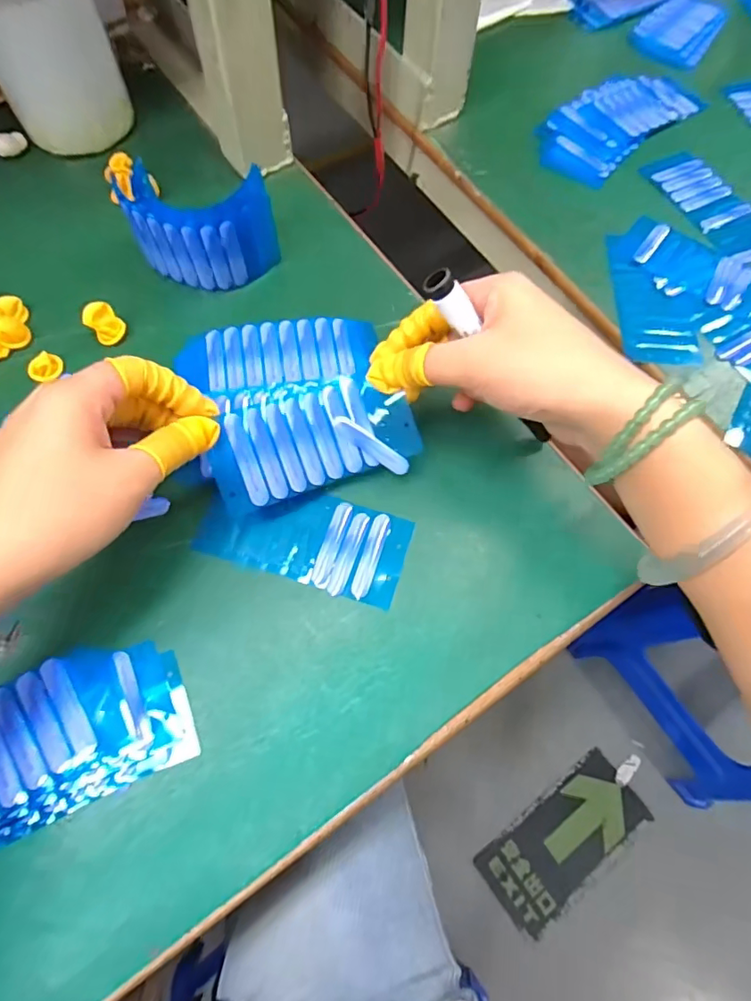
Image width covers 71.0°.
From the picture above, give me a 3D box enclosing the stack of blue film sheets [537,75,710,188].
[{"bbox_3d":[0.205,-0.328,0.454,0.173,0.007,0.080,-42,75,-17],"label":"stack of blue film sheets"}]

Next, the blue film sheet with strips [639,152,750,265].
[{"bbox_3d":[0.269,-0.236,0.419,0.052,0.004,0.122,-23,70,-11],"label":"blue film sheet with strips"}]

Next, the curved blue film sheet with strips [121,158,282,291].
[{"bbox_3d":[-0.116,-0.183,0.356,0.095,0.059,0.056,2,68,-1],"label":"curved blue film sheet with strips"}]

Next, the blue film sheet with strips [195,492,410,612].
[{"bbox_3d":[-0.041,0.021,0.309,0.117,0.006,0.054,17,68,5],"label":"blue film sheet with strips"}]

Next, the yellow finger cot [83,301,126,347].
[{"bbox_3d":[-0.178,-0.116,0.345,0.017,0.021,0.019,37,71,12],"label":"yellow finger cot"}]

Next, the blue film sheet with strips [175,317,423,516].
[{"bbox_3d":[-0.048,-0.067,0.315,0.118,0.031,0.130,-14,69,-8],"label":"blue film sheet with strips"}]

